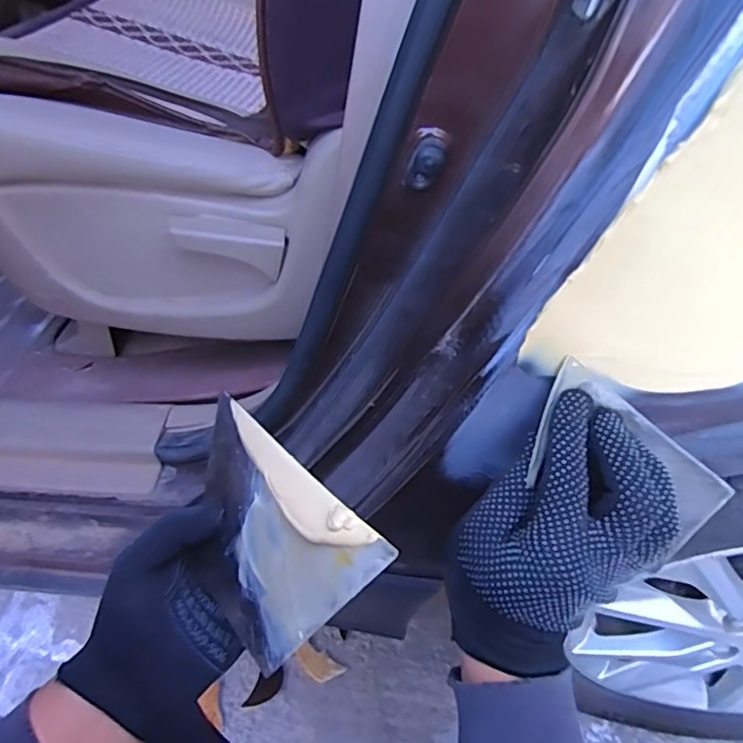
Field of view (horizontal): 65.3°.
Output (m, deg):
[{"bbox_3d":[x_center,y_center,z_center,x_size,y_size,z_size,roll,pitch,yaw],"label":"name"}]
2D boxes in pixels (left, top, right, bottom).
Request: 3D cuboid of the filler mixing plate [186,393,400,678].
[{"bbox_3d":[-0.064,0.094,0.332,0.008,0.100,0.165,14,13,-45],"label":"filler mixing plate"}]

